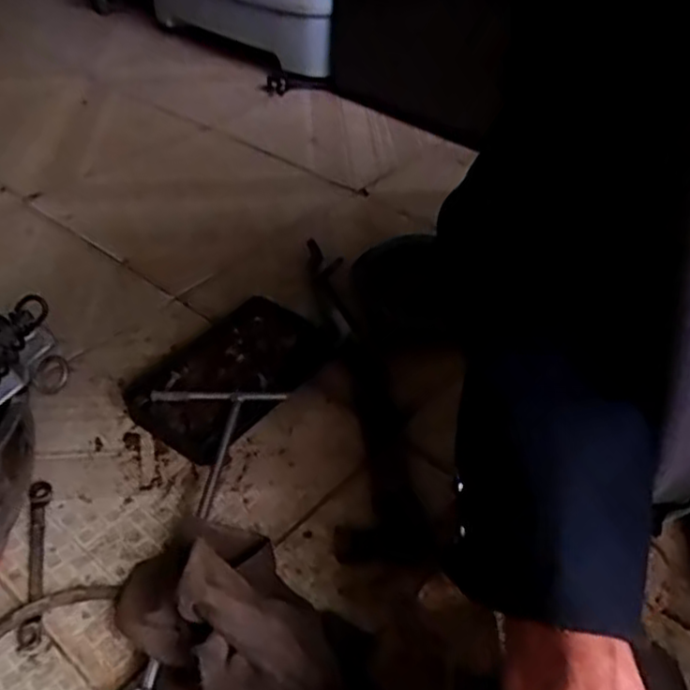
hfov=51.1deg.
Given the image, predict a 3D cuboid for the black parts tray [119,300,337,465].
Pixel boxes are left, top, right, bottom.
[{"bbox_3d":[-0.096,0.023,0.672,0.108,0.040,0.190,25,47,25],"label":"black parts tray"}]

